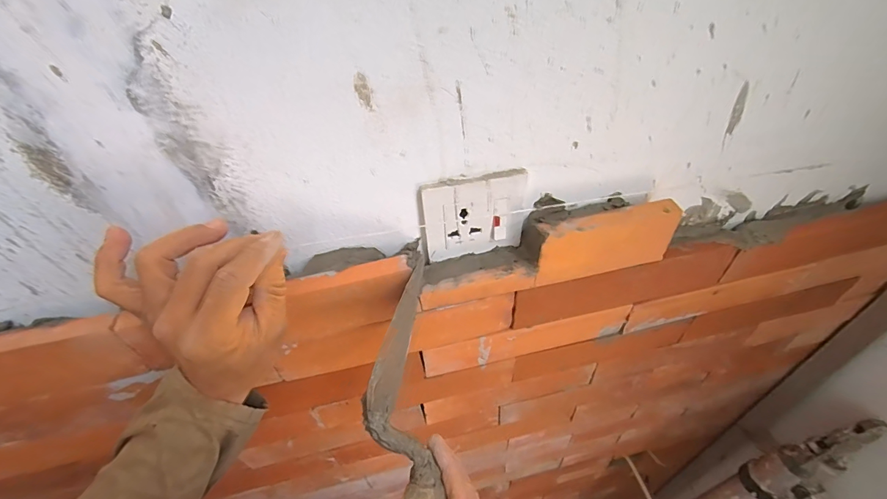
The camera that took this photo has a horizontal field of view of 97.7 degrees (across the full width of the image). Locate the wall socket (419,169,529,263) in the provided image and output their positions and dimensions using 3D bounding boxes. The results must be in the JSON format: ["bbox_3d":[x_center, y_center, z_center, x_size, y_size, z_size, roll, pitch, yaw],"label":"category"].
[{"bbox_3d":[0.027,-0.026,0.328,0.088,0.078,0.007,-10,44,-4],"label":"wall socket"}]

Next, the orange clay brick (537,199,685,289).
[{"bbox_3d":[0.143,-0.005,0.348,0.124,0.061,0.017,-11,44,-5],"label":"orange clay brick"}]

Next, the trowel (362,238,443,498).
[{"bbox_3d":[-0.027,0.126,0.254,0.044,0.053,0.275,-5,62,1],"label":"trowel"}]

